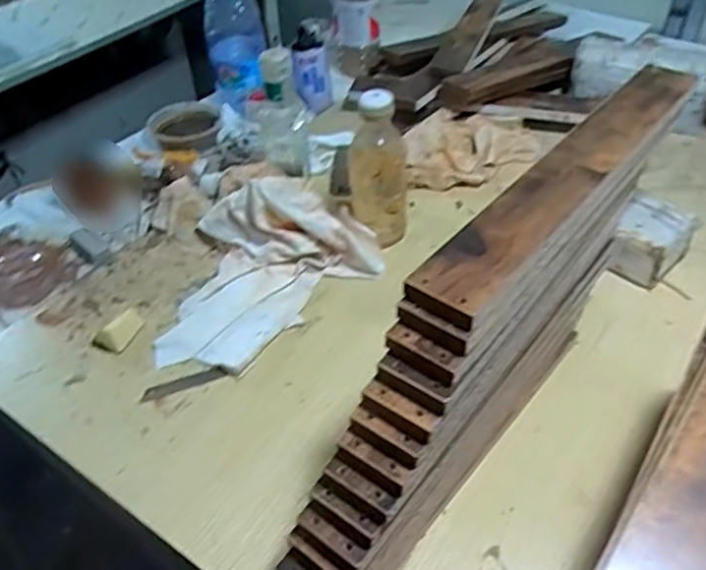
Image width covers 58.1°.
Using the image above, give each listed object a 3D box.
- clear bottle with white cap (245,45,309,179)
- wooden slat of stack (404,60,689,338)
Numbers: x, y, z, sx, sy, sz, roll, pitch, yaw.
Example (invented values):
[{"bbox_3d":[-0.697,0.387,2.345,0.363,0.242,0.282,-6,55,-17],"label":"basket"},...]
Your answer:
[{"bbox_3d":[-0.101,-0.237,0.879,0.069,0.173,0.061,-8,44,-6],"label":"clear bottle with white cap"},{"bbox_3d":[0.200,-0.107,0.568,0.059,0.022,0.441,29,52,29],"label":"wooden slat of stack"}]

